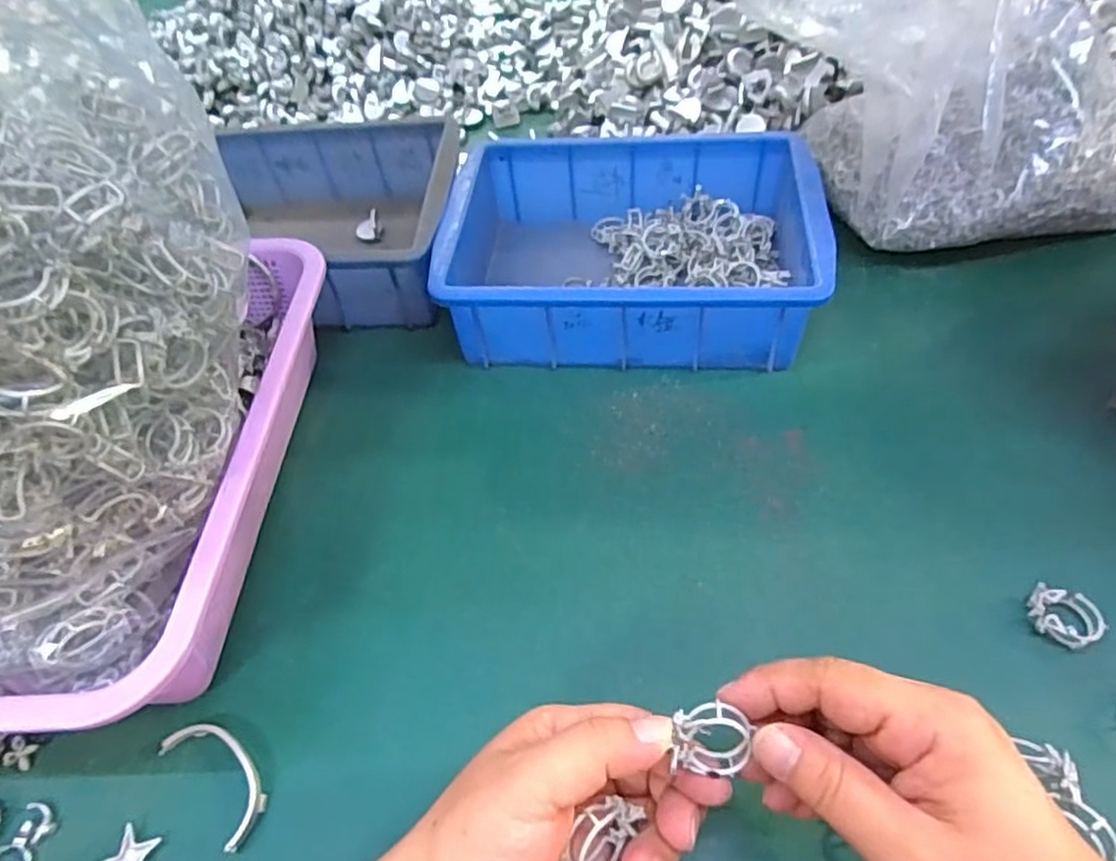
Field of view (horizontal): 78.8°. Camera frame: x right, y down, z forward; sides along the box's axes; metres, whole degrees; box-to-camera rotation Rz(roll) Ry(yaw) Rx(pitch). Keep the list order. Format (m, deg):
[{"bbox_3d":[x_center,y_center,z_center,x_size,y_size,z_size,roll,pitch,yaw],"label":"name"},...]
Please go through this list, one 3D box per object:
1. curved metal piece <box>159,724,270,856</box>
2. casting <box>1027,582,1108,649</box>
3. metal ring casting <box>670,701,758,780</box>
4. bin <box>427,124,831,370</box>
[{"bbox_3d":[-0.157,0.159,0.314,0.065,0.007,0.026,35,63,27],"label":"curved metal piece"},{"bbox_3d":[0.245,0.090,0.327,0.032,0.012,0.025,7,54,11],"label":"casting"},{"bbox_3d":[0.055,0.110,0.241,0.028,0.022,0.020,3,53,8],"label":"metal ring casting"},{"bbox_3d":[0.050,-0.128,0.479,0.246,0.068,0.172,1,53,6],"label":"bin"}]

